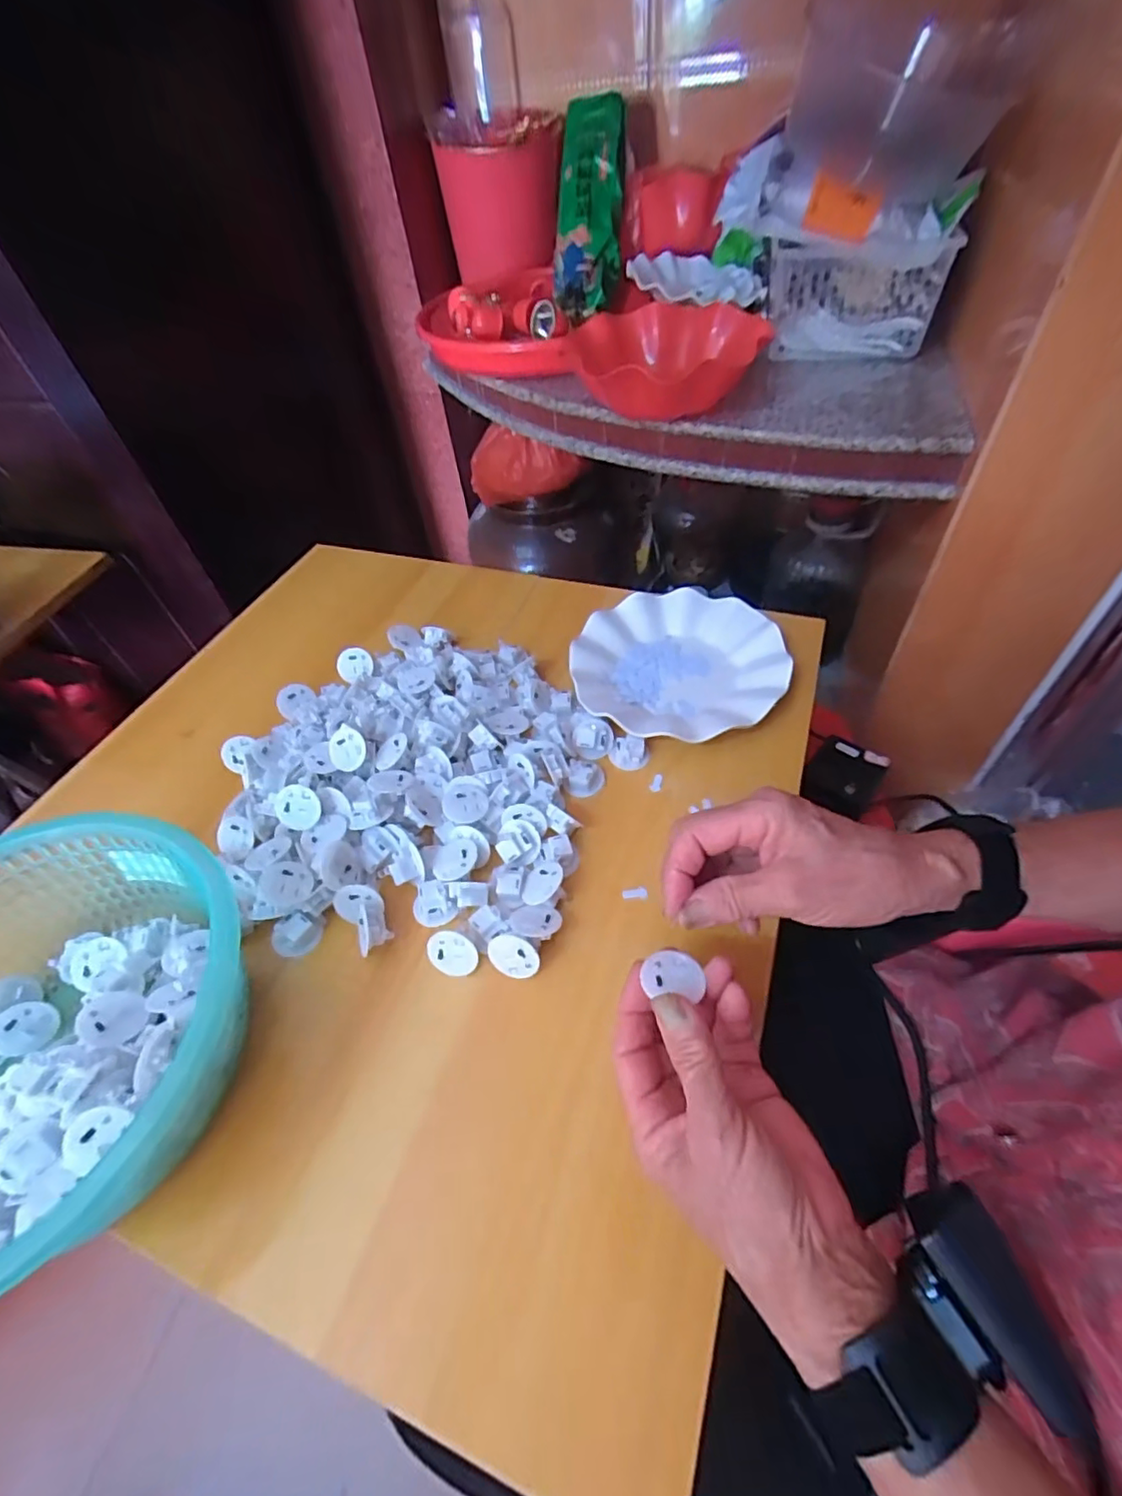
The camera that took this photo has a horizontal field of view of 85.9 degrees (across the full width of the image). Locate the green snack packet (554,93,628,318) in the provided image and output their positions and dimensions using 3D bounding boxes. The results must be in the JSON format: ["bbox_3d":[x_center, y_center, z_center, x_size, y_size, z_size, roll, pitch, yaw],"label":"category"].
[{"bbox_3d":[0.039,-0.751,0.822,0.094,0.293,0.067,7,8,12],"label":"green snack packet"}]

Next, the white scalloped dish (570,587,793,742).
[{"bbox_3d":[0.101,-0.073,0.532,0.178,0.024,0.179,-3,50,3],"label":"white scalloped dish"}]

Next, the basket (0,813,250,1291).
[{"bbox_3d":[-0.294,0.164,0.329,0.216,0.089,0.234,-3,50,3],"label":"basket"}]

